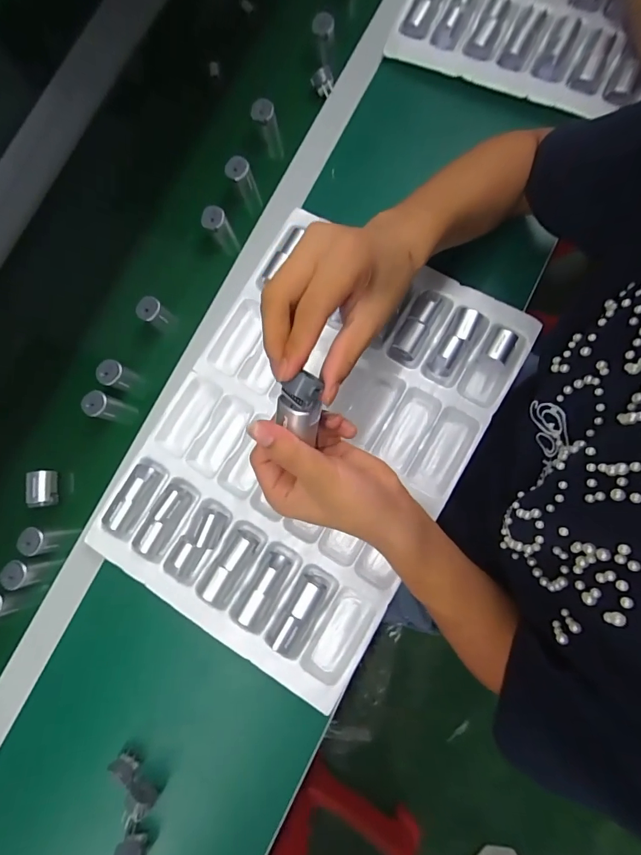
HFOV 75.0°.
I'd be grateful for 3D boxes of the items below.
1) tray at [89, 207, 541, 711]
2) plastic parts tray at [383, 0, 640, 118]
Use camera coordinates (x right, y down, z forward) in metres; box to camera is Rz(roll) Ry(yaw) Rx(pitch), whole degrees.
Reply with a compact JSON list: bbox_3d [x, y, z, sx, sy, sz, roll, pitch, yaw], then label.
[{"bbox_3d":[-0.015,0.006,0.461,0.322,0.033,0.450,30,84,10],"label":"tray"},{"bbox_3d":[0.318,-0.613,0.530,0.314,0.026,0.440,28,85,11],"label":"plastic parts tray"}]

